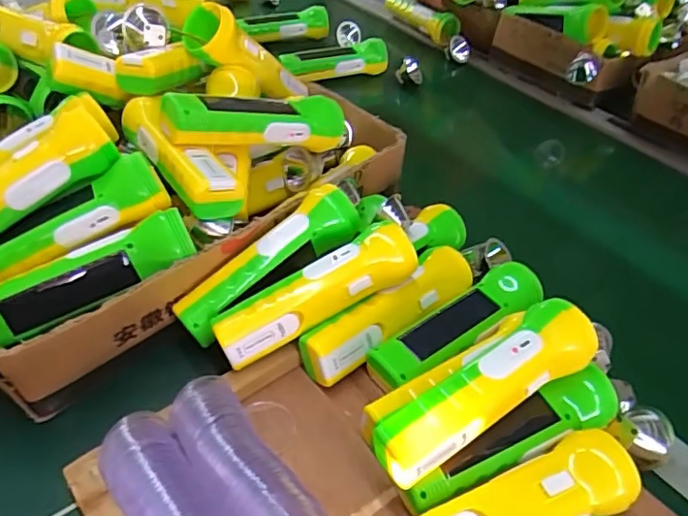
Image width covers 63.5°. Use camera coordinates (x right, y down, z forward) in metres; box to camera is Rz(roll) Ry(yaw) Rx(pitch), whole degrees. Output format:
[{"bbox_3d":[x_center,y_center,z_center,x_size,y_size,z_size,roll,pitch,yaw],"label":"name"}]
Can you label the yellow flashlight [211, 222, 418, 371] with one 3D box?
[{"bbox_3d":[-0.020,0.027,0.430,0.164,0.041,0.038,-29,51,-15],"label":"yellow flashlight"}]

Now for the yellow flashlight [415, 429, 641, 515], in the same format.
[{"bbox_3d":[0.102,0.160,0.344,0.164,0.047,0.047,-12,45,-19],"label":"yellow flashlight"}]

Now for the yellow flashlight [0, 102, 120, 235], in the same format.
[{"bbox_3d":[-0.248,-0.047,0.411,0.161,0.040,0.042,-41,57,-16],"label":"yellow flashlight"}]

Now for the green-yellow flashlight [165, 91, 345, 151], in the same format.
[{"bbox_3d":[-0.076,-0.121,0.492,0.165,0.046,0.044,-8,42,-35],"label":"green-yellow flashlight"}]

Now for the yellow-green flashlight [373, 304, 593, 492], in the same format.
[{"bbox_3d":[0.090,0.083,0.363,0.162,0.047,0.048,-26,50,-21],"label":"yellow-green flashlight"}]

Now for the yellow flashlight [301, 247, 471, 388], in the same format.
[{"bbox_3d":[0.041,0.043,0.459,0.168,0.039,0.042,-29,52,-33],"label":"yellow flashlight"}]

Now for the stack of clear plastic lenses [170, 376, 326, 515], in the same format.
[{"bbox_3d":[-0.058,0.140,0.348,0.043,0.035,0.147,-27,51,-32],"label":"stack of clear plastic lenses"}]

